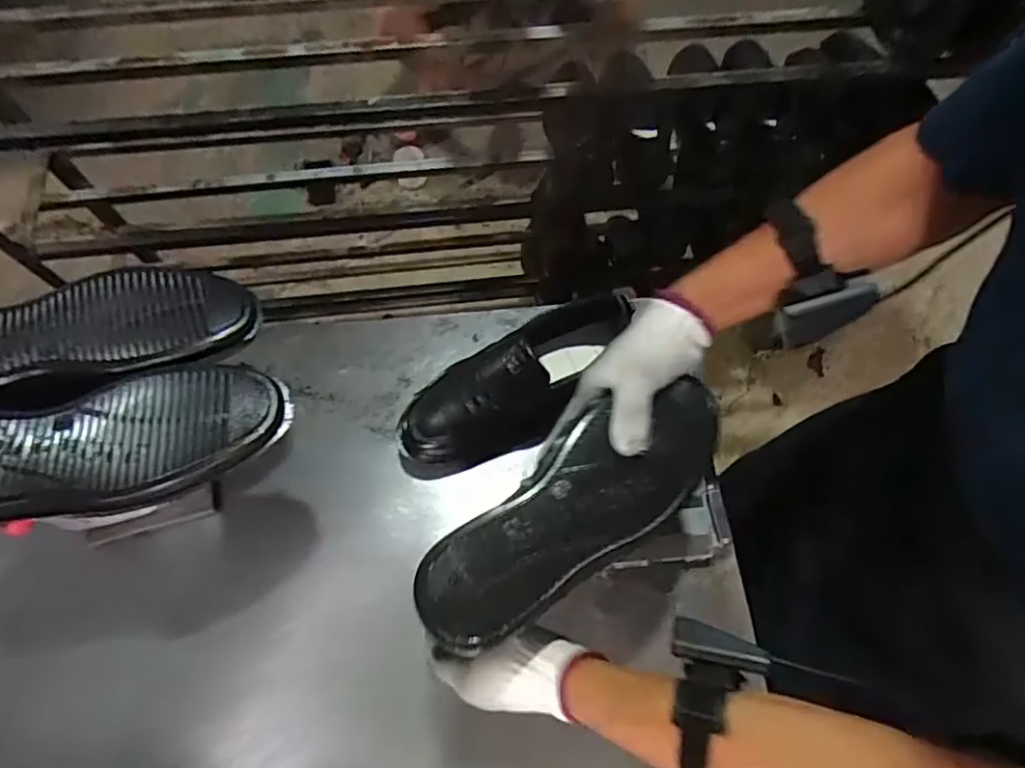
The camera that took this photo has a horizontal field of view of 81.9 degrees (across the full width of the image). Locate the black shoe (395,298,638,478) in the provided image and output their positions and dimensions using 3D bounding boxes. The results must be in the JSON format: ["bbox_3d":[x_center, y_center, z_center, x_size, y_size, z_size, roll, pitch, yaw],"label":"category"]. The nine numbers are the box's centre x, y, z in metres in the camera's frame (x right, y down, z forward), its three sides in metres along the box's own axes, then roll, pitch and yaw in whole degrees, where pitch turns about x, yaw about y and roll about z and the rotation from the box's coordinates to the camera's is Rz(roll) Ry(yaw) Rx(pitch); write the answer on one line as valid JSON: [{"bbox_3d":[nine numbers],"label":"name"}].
[{"bbox_3d":[0.005,0.003,0.651,0.283,0.093,0.111,-26,72,-8],"label":"black shoe"}]

